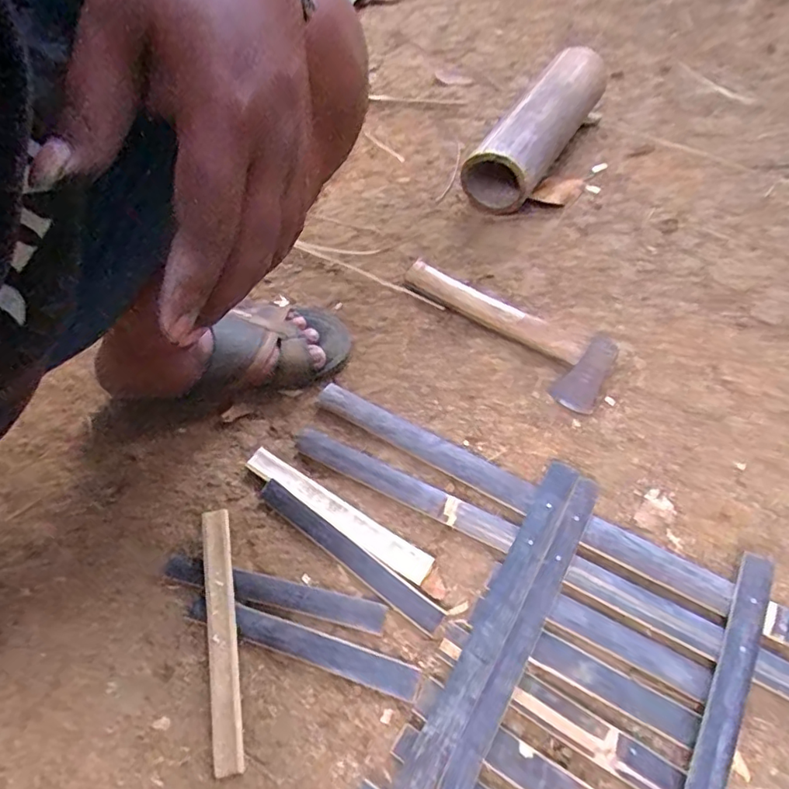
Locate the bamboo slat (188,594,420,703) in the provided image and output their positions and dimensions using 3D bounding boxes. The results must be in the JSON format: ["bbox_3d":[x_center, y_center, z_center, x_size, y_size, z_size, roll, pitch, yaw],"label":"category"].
[{"bbox_3d":[-0.083,0.216,0.481,0.212,0.009,0.028,14,58,13],"label":"bamboo slat"}]

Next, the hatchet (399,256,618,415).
[{"bbox_3d":[0.139,-0.091,0.664,0.089,0.024,0.277,-38,62,-20],"label":"hatchet"}]

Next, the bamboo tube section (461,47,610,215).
[{"bbox_3d":[0.214,-0.410,0.821,0.115,0.099,0.338,25,61,19],"label":"bamboo tube section"}]

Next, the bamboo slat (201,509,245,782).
[{"bbox_3d":[-0.151,0.206,0.482,0.025,0.008,0.212,-10,64,-5],"label":"bamboo slat"}]

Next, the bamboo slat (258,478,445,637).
[{"bbox_3d":[-0.047,0.149,0.522,0.215,0.011,0.023,32,64,23],"label":"bamboo slat"}]

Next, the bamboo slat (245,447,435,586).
[{"bbox_3d":[-0.059,0.116,0.545,0.215,0.013,0.027,29,63,21],"label":"bamboo slat"}]

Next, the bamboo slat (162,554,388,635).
[{"bbox_3d":[-0.114,0.183,0.507,0.213,0.005,0.028,10,57,11],"label":"bamboo slat"}]

